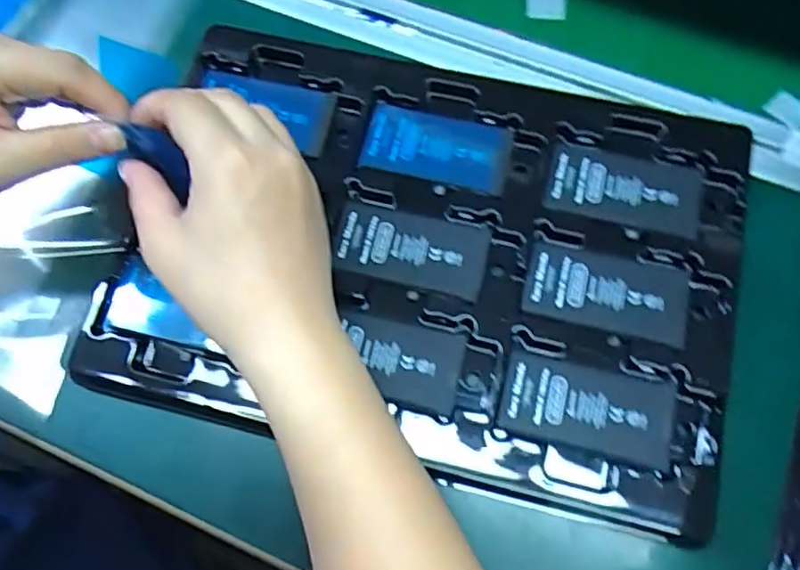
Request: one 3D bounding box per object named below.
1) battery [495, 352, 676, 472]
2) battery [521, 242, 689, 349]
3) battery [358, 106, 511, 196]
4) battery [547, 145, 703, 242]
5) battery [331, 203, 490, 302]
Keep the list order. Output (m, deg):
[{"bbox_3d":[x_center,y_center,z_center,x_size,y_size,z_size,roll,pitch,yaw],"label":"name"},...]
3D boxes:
[{"bbox_3d":[0.095,0.062,0.314,0.085,0.005,0.044,12,71,6],"label":"battery"},{"bbox_3d":[0.110,0.004,0.331,0.083,0.005,0.043,13,71,6],"label":"battery"},{"bbox_3d":[0.021,-0.079,0.363,0.084,0.007,0.044,14,72,6],"label":"battery"},{"bbox_3d":[0.126,-0.053,0.349,0.082,0.004,0.044,13,71,6],"label":"battery"},{"bbox_3d":[0.006,-0.020,0.345,0.083,0.005,0.041,12,71,6],"label":"battery"}]

